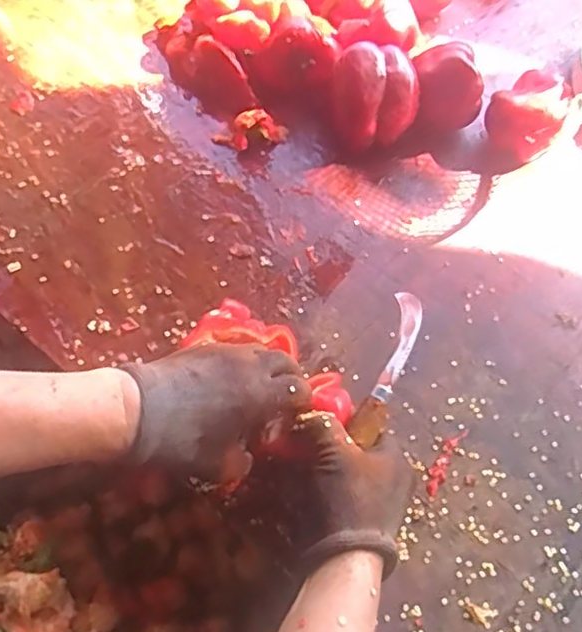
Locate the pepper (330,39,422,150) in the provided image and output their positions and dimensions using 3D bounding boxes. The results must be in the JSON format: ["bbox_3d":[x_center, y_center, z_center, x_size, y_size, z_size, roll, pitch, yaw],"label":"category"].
[{"bbox_3d":[0.084,-0.223,0.654,0.084,0.090,0.082,-10,61,-7],"label":"pepper"}]

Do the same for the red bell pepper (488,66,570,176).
[{"bbox_3d":[0.249,-0.208,0.659,0.081,0.075,0.088,26,63,13],"label":"red bell pepper"}]

